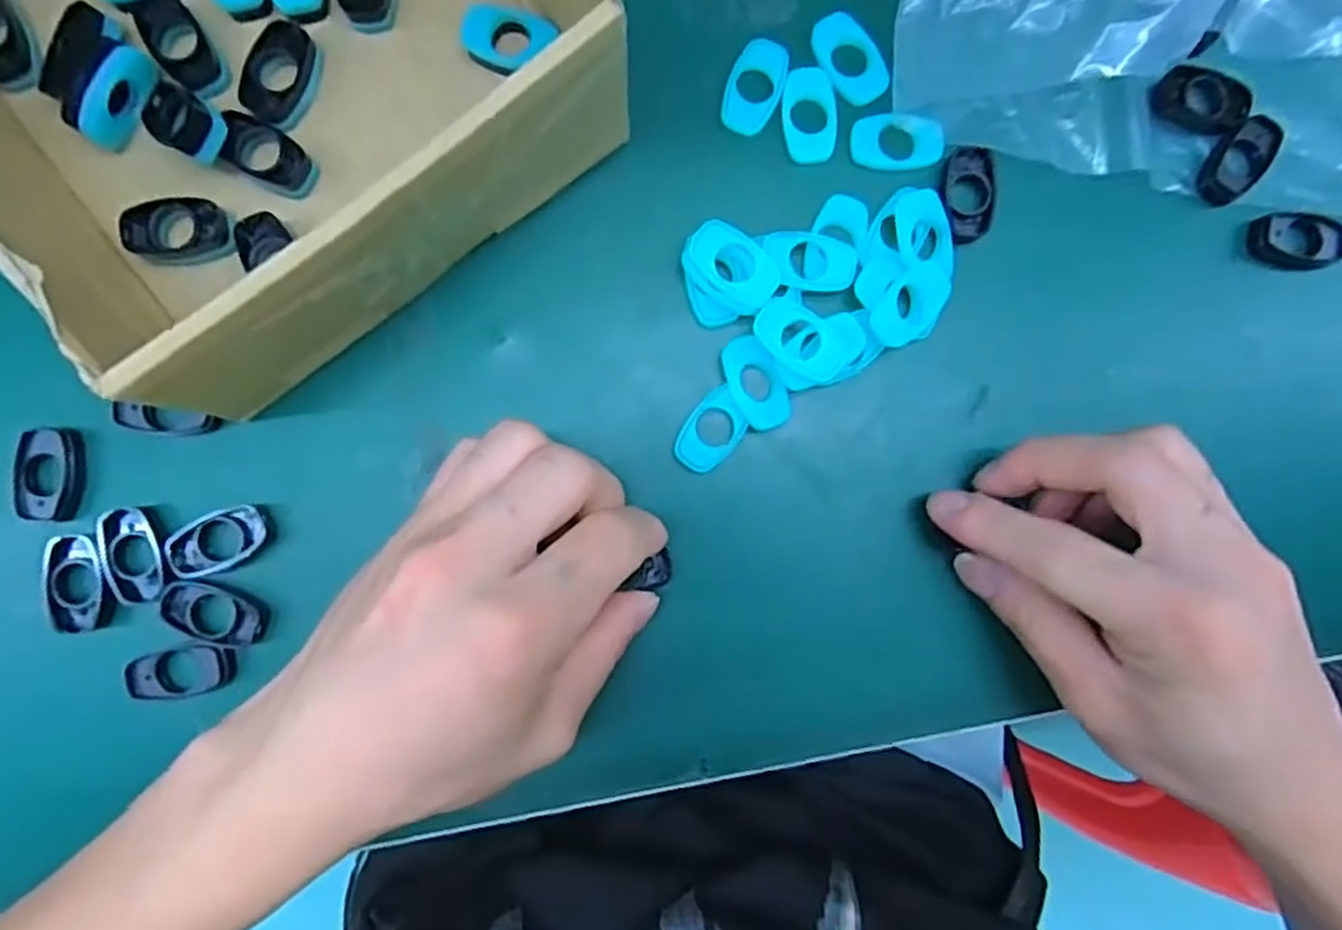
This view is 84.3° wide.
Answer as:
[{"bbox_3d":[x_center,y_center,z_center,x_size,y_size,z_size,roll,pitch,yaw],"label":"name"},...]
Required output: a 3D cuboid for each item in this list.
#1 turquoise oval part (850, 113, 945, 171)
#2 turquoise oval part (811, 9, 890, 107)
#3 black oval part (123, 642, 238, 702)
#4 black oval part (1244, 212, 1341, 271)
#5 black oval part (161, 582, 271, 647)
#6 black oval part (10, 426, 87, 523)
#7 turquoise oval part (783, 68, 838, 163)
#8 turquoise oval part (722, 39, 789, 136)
[{"bbox_3d":[0.080,-0.113,0.261,0.032,0.004,0.019,0,90,-3],"label":"turquoise oval part"},{"bbox_3d":[0.064,-0.144,0.263,0.019,0.004,0.033,-32,92,-2],"label":"turquoise oval part"},{"bbox_3d":[-0.161,0.068,0.243,0.033,0.004,0.016,-15,91,-3],"label":"black oval part"},{"bbox_3d":[0.226,-0.081,0.266,0.033,0.008,0.018,5,90,-3],"label":"black oval part"},{"bbox_3d":[-0.151,0.050,0.245,0.032,0.005,0.016,20,89,-3],"label":"black oval part"},{"bbox_3d":[-0.206,0.003,0.248,0.019,0.011,0.031,-3,90,-3],"label":"black oval part"},{"bbox_3d":[0.049,-0.124,0.261,0.019,0.004,0.033,1,90,-3],"label":"turquoise oval part"},{"bbox_3d":[0.029,-0.132,0.260,0.018,0.006,0.032,22,89,-3],"label":"turquoise oval part"}]

